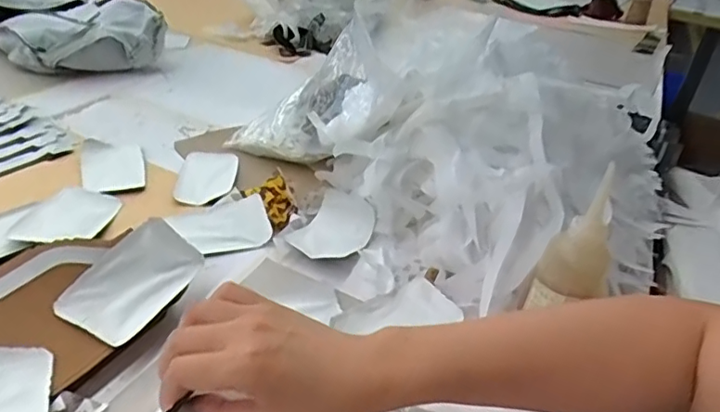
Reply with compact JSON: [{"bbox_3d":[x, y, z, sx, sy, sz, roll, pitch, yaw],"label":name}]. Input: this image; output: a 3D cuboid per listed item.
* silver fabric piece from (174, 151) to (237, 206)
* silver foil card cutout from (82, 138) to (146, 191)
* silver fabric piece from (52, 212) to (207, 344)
[{"bbox_3d":[-0.188,-0.037,0.692,0.067,0.010,0.114,3,32,-8],"label":"silver fabric piece"},{"bbox_3d":[-0.298,-0.053,0.681,0.067,0.007,0.115,-7,34,-23],"label":"silver foil card cutout"},{"bbox_3d":[-0.192,0.062,0.483,0.067,0.009,0.117,39,44,-5],"label":"silver fabric piece"}]

